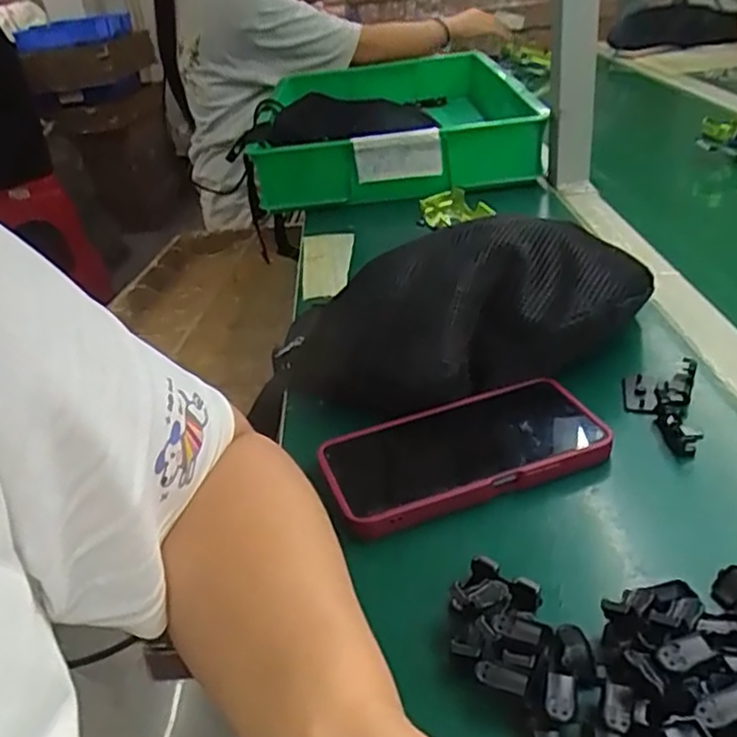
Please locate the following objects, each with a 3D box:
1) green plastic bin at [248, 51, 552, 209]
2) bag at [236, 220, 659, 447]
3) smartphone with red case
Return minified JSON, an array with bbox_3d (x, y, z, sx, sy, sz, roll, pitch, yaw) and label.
[{"bbox_3d":[0.031,-0.384,1.066,0.360,0.096,0.581,-6,31,2],"label":"green plastic bin"},{"bbox_3d":[0.056,-0.040,0.503,0.287,0.085,0.134,-17,30,10],"label":"bag"},{"bbox_3d":[0.057,0.049,0.431,0.166,0.018,0.086,-15,32,-13],"label":"smartphone with red case"}]

